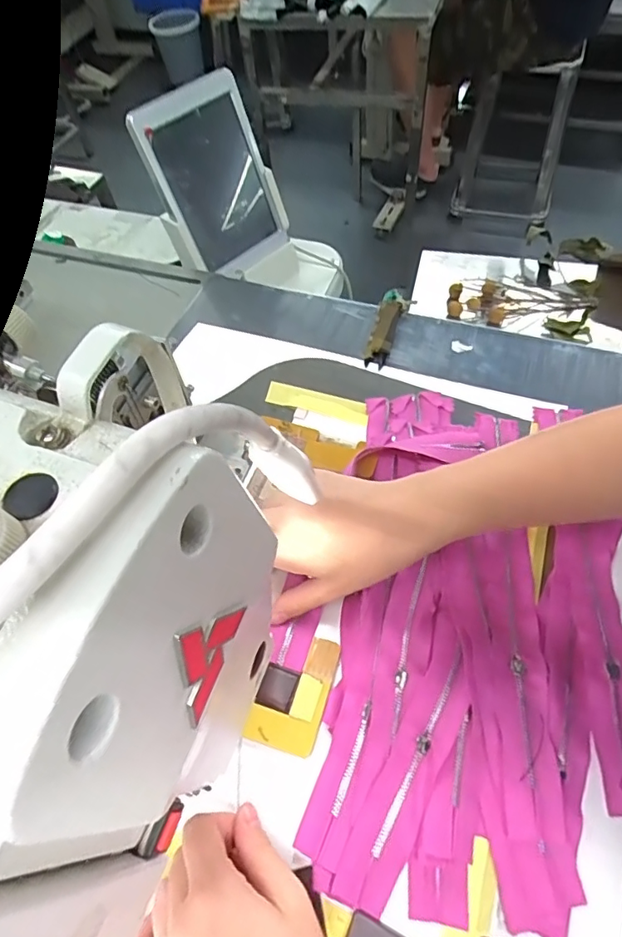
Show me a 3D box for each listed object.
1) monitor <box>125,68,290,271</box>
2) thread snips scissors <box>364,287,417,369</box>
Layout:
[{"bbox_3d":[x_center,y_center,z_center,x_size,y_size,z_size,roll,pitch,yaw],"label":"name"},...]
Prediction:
[{"bbox_3d":[-0.116,-0.352,0.643,0.148,0.206,0.025,-41,46,-19],"label":"monitor"},{"bbox_3d":[0.075,-0.139,0.511,0.029,0.012,0.099,15,60,14],"label":"thread snips scissors"}]

